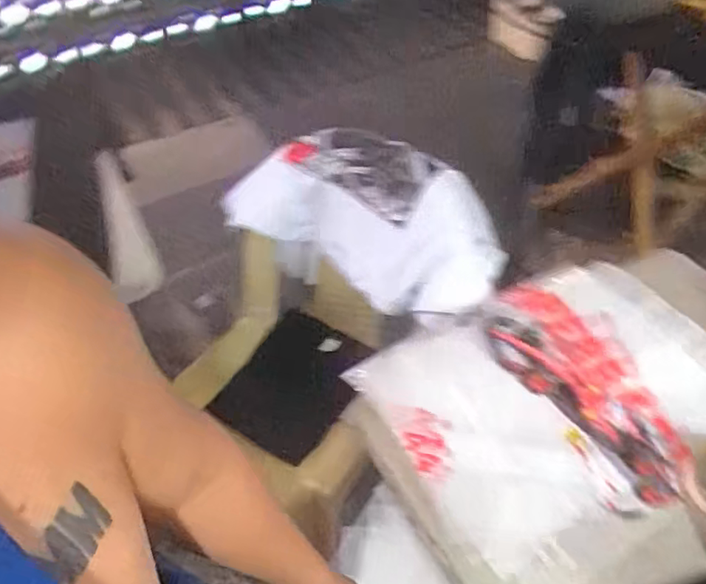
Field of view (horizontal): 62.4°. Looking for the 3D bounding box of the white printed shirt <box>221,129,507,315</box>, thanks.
[{"bbox_3d":[0.016,-0.127,1.072,0.532,0.232,0.200,29,55,22],"label":"white printed shirt"}]

